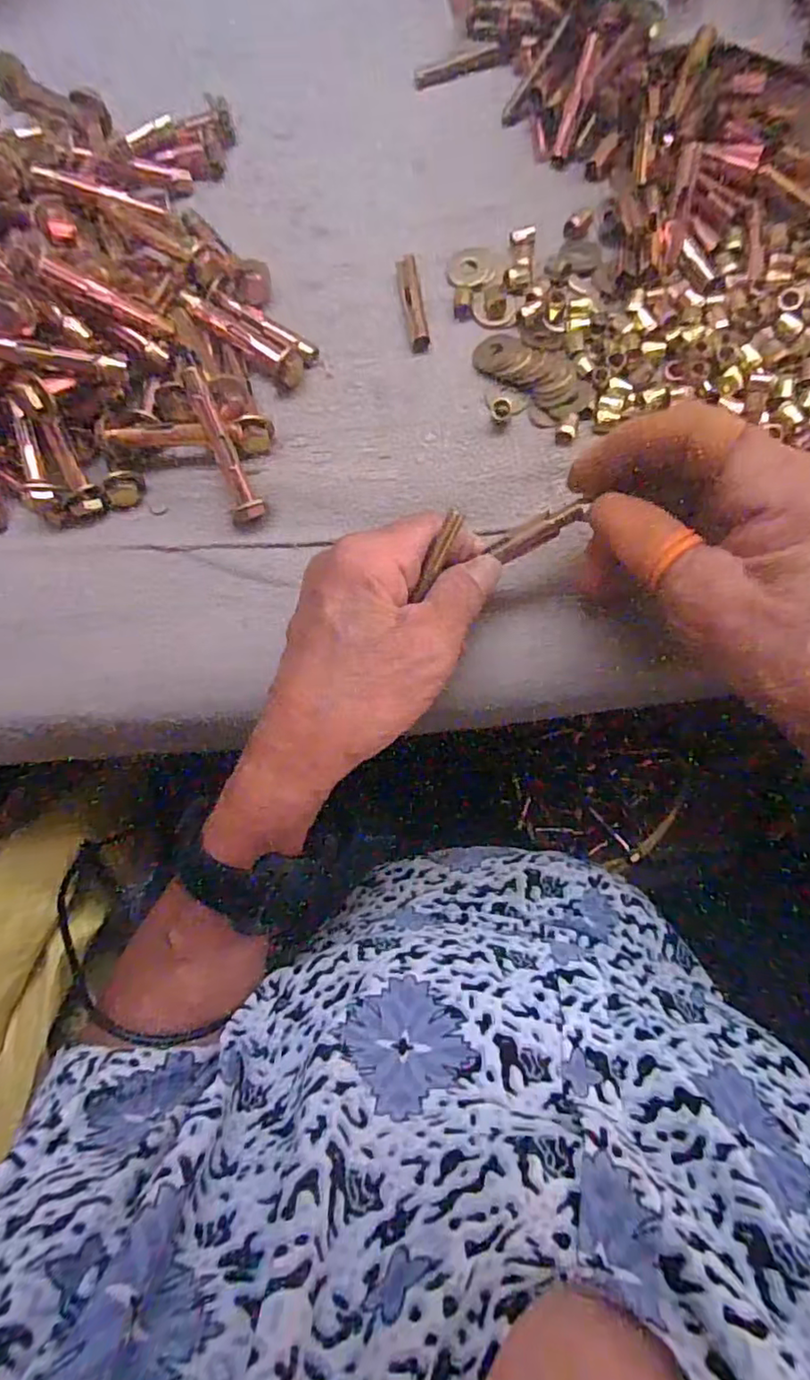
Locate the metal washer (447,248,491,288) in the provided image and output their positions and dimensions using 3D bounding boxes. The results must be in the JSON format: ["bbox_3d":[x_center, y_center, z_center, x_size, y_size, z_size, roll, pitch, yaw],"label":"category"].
[{"bbox_3d":[0.032,-0.210,0.294,0.022,0.004,0.023,-3,72,9],"label":"metal washer"}]

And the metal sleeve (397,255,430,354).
[{"bbox_3d":[0.004,-0.189,0.292,0.010,0.010,0.044,-10,79,3],"label":"metal sleeve"}]

